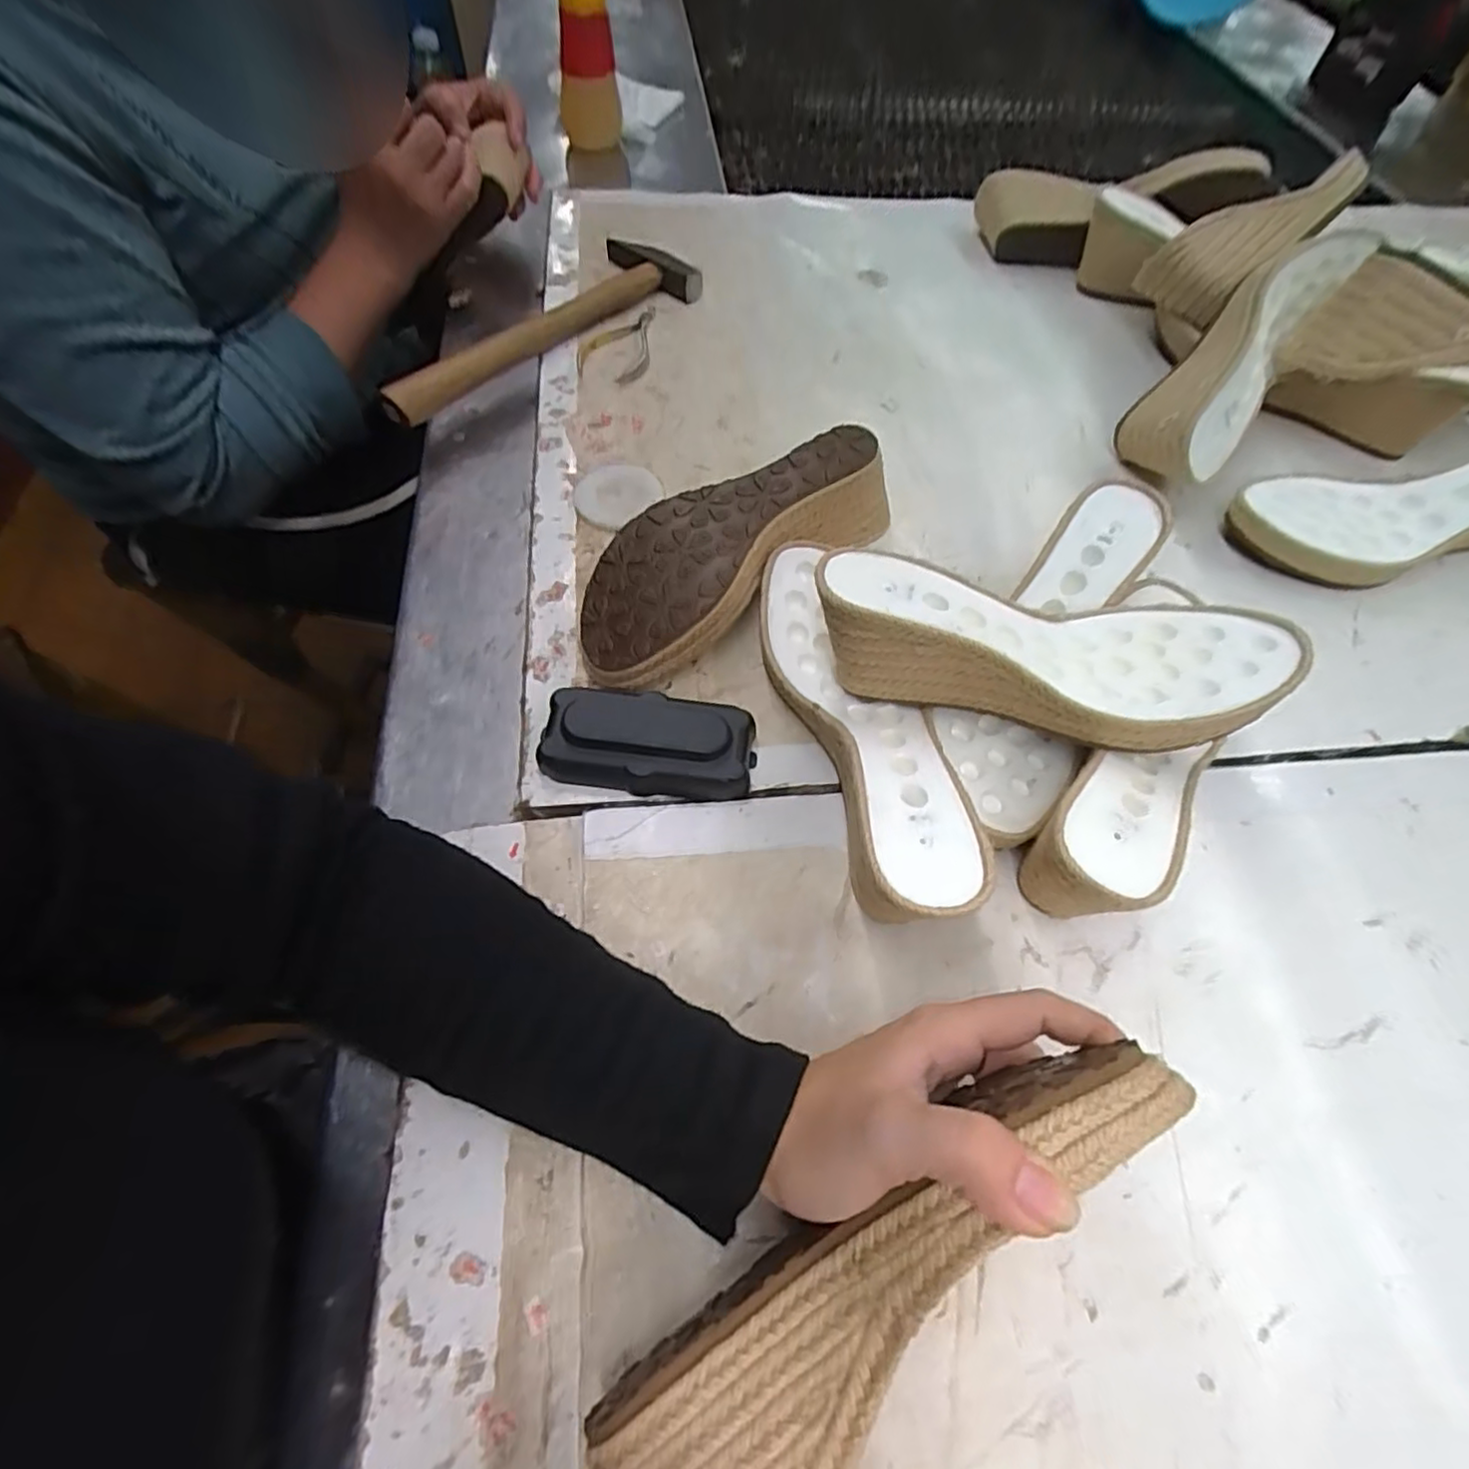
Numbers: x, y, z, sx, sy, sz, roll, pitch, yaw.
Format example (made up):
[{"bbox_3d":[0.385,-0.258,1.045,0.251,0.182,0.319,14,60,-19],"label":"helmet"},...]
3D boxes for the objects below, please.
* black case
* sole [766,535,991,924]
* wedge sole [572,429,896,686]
[{"bbox_3d":[-0.044,0.004,0.359,0.106,0.026,0.048,5,59,0],"label":"black case"},{"bbox_3d":[0.060,-0.009,0.352,0.061,0.064,0.224,-10,60,-9],"label":"sole"},{"bbox_3d":[-0.004,-0.108,0.407,0.204,0.069,0.077,-36,67,-22],"label":"wedge sole"}]

